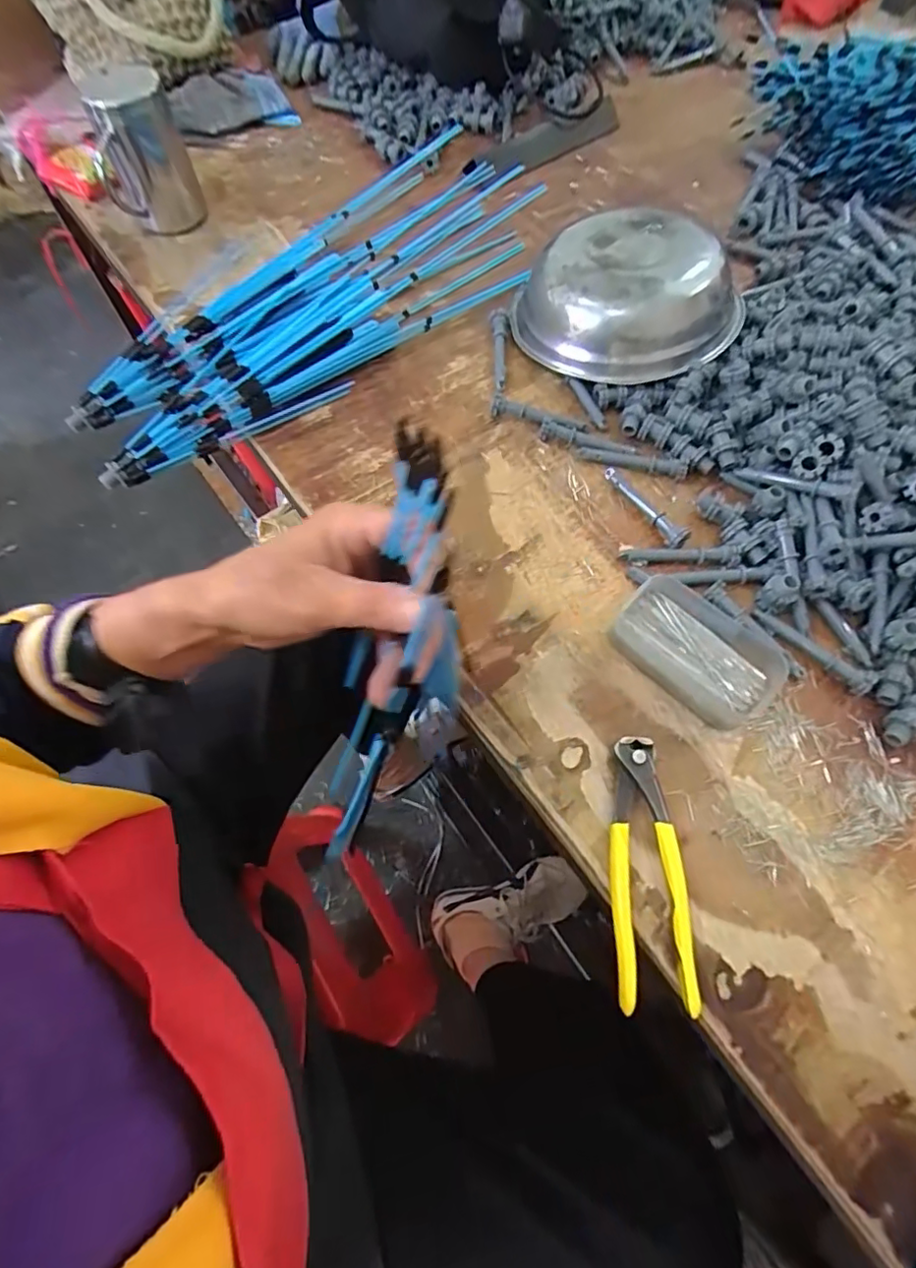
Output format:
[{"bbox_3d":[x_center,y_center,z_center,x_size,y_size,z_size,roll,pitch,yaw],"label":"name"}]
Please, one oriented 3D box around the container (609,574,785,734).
[{"bbox_3d":[0.181,0.011,0.430,0.118,0.028,0.071,41,72,15],"label":"container"}]

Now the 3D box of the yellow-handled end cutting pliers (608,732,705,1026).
[{"bbox_3d":[0.124,0.152,0.375,0.047,0.015,0.163,2,67,0],"label":"yellow-handled end cutting pliers"}]

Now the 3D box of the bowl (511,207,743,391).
[{"bbox_3d":[0.171,-0.334,0.562,0.198,0.084,0.198,0,67,-1],"label":"bowl"}]

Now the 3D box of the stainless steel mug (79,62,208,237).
[{"bbox_3d":[-0.353,-0.531,0.642,0.093,0.134,0.094,-25,70,-11],"label":"stainless steel mug"}]

